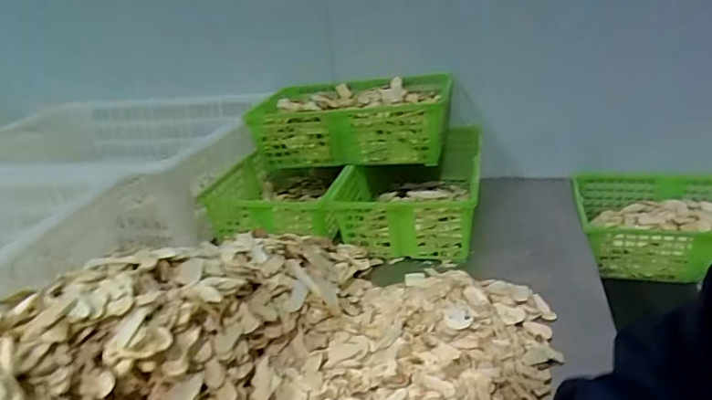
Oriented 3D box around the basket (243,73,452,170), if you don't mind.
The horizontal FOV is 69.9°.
[{"bbox_3d":[-0.002,-0.151,0.940,0.345,0.096,0.226,1,25,13],"label":"basket"}]

